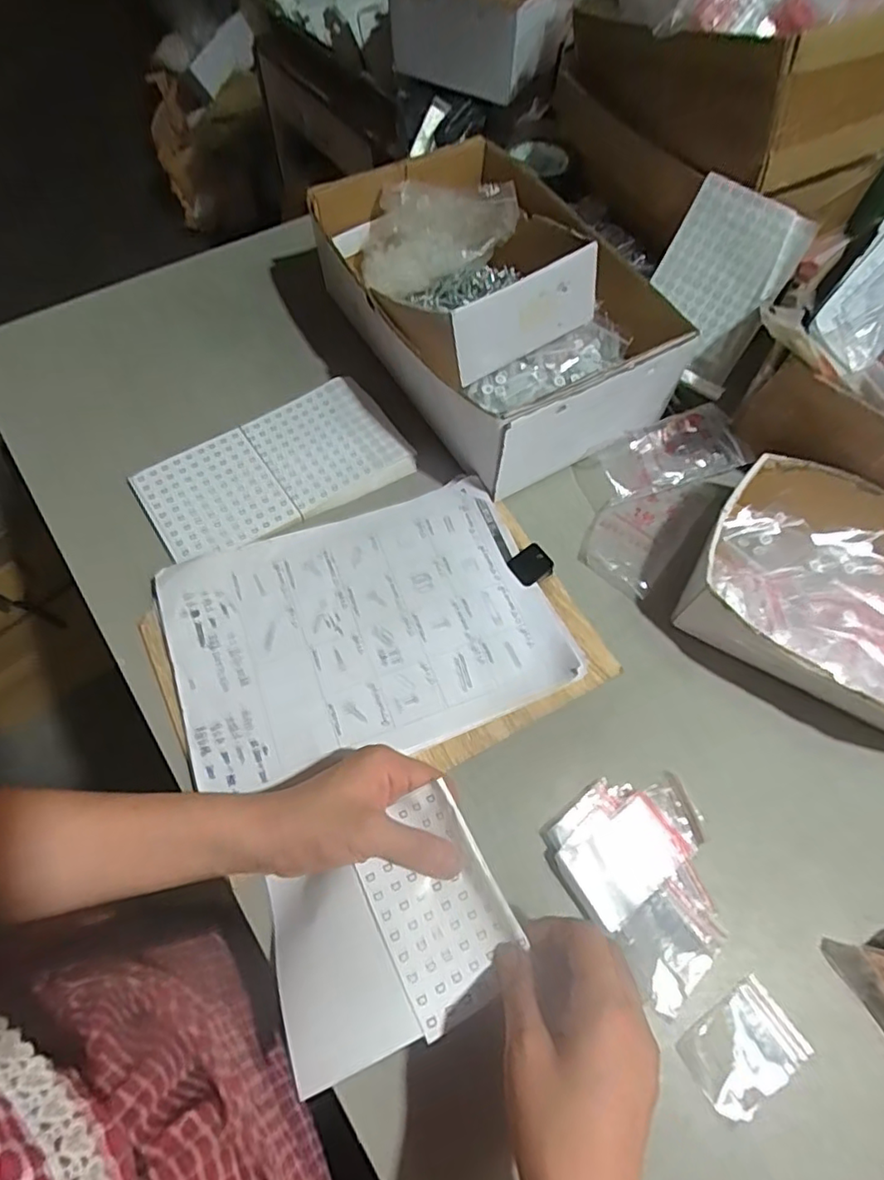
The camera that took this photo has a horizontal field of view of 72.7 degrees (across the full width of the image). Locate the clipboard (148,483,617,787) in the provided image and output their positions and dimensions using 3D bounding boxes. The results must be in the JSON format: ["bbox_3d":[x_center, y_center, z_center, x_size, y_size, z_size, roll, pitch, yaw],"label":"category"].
[{"bbox_3d":[-0.054,0.037,0.482,0.323,0.023,0.220,-20,67,-10],"label":"clipboard"}]

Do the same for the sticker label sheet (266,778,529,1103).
[{"bbox_3d":[-0.035,0.204,0.358,0.141,0.036,0.116,-25,68,-12],"label":"sticker label sheet"}]

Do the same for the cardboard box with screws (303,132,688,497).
[{"bbox_3d":[0.042,-0.275,0.577,0.232,0.125,0.349,-33,70,-18],"label":"cardboard box with screws"}]

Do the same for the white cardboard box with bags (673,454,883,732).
[{"bbox_3d":[0.335,0.009,0.482,0.250,0.057,0.196,30,68,13],"label":"white cardboard box with bags"}]

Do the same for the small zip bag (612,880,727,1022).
[{"bbox_3d":[0.149,0.234,0.395,0.066,0.004,0.054,-39,76,-20],"label":"small zip bag"}]

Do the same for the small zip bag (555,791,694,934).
[{"bbox_3d":[0.126,0.184,0.415,0.083,0.004,0.057,-31,74,-21],"label":"small zip bag"}]

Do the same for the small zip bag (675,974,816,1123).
[{"bbox_3d":[0.187,0.284,0.372,0.072,0.009,0.050,-31,63,-15],"label":"small zip bag"}]

